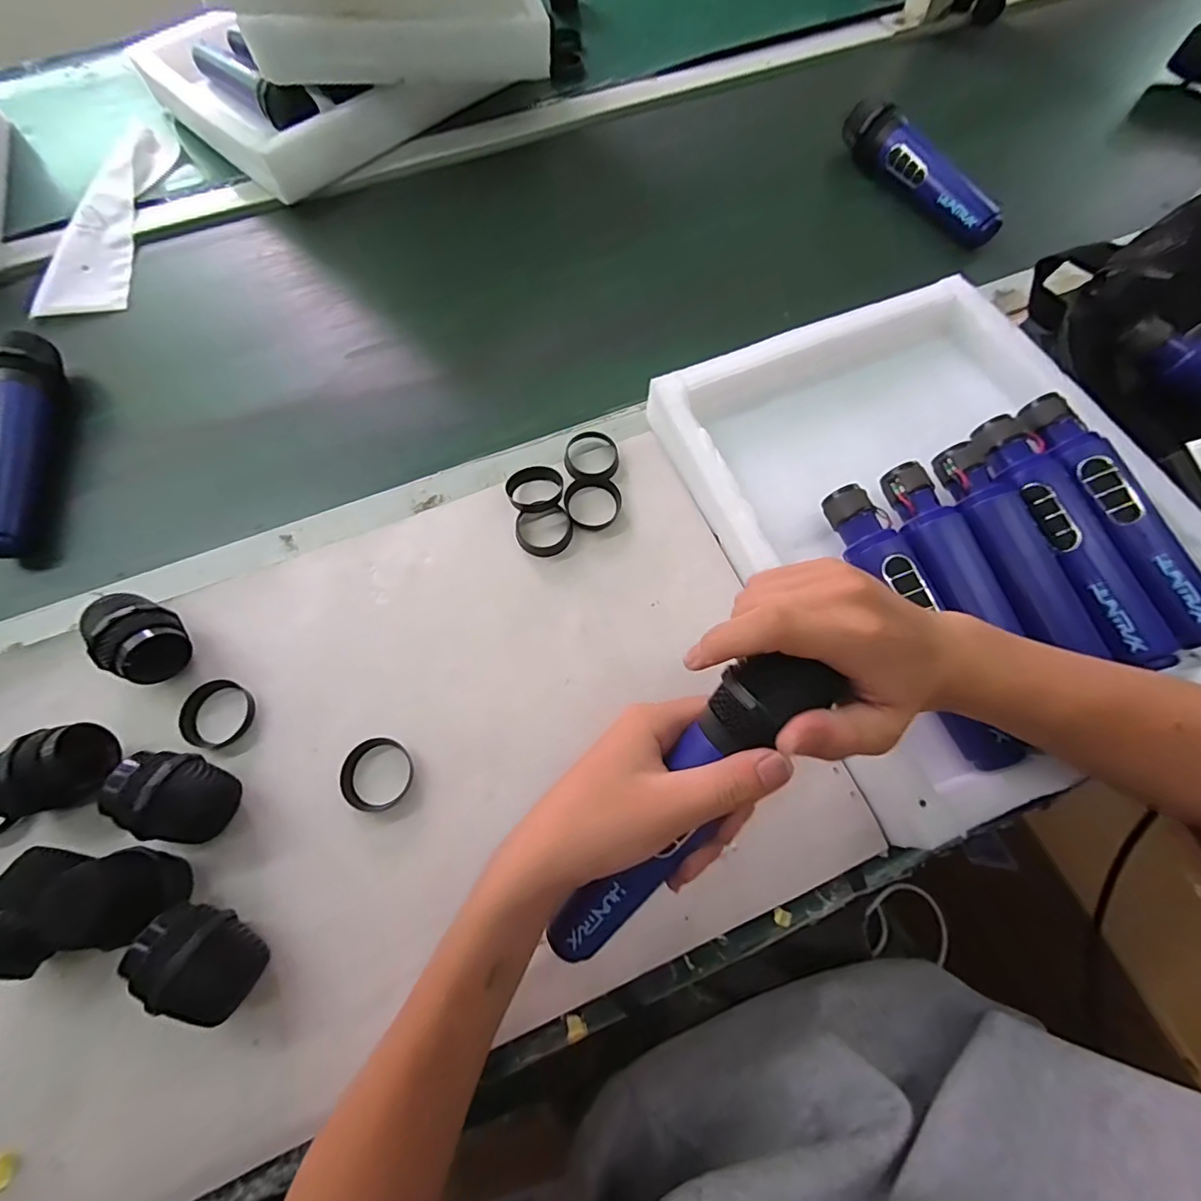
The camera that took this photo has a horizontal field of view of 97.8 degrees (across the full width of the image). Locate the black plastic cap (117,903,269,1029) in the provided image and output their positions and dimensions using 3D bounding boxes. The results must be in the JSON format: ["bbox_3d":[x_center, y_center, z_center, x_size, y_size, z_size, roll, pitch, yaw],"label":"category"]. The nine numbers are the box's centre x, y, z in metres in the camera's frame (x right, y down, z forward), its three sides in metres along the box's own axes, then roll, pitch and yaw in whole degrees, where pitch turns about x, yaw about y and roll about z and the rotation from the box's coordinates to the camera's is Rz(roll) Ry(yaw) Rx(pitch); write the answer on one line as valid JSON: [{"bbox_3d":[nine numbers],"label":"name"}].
[{"bbox_3d":[-0.217,0.195,0.286,0.055,0.051,0.042,30,72,12],"label":"black plastic cap"}]

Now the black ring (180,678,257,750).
[{"bbox_3d":[-0.258,0.076,0.351,0.042,0.016,0.044,0,69,1],"label":"black ring"}]

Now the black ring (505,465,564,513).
[{"bbox_3d":[-0.050,-0.086,0.404,0.043,0.008,0.035,-18,69,-6],"label":"black ring"}]

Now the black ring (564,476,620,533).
[{"bbox_3d":[-0.006,-0.076,0.404,0.043,0.009,0.046,0,69,1],"label":"black ring"}]

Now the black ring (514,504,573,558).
[{"bbox_3d":[-0.042,-0.050,0.394,0.043,0.007,0.038,-9,69,-3],"label":"black ring"}]

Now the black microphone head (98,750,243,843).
[{"bbox_3d":[-0.255,0.117,0.314,0.054,0.049,0.045,8,69,4],"label":"black microphone head"}]

